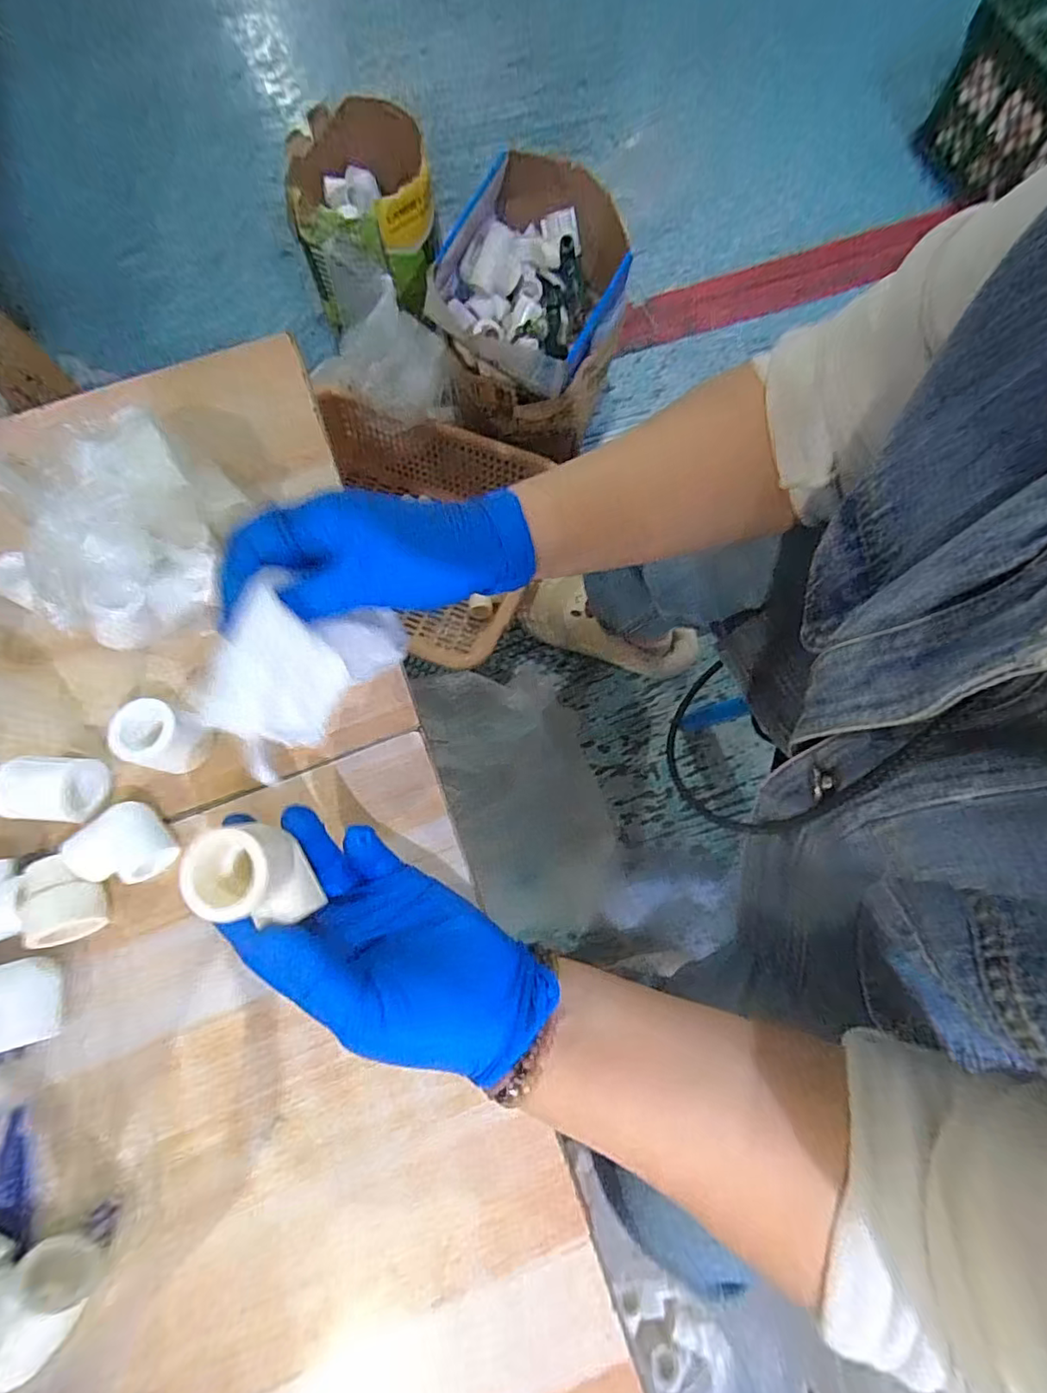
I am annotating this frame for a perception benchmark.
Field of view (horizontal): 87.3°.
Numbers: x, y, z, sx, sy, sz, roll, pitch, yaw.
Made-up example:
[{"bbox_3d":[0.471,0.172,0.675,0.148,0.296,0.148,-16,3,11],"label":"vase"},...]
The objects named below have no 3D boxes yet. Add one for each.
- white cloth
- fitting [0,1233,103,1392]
[{"bbox_3d":[-0.099,-0.010,0.256,0.047,0.069,0.093,25,77,8],"label":"white cloth"},{"bbox_3d":[-0.218,0.268,0.240,0.044,0.029,0.042,0,75,1],"label":"fitting"}]

